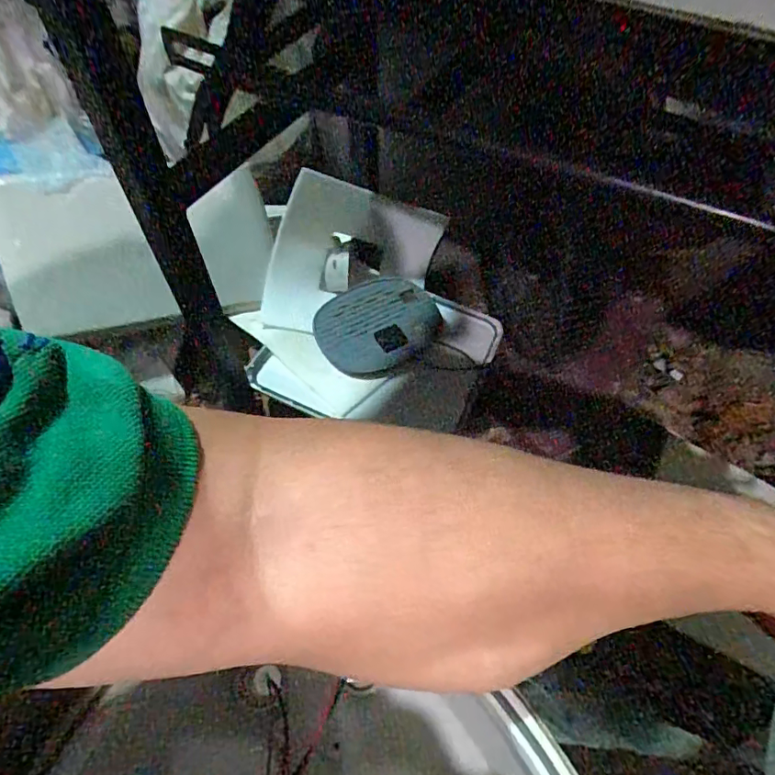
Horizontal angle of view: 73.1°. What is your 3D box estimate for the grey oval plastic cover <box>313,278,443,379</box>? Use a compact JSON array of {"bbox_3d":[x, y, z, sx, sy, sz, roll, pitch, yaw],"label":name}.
[{"bbox_3d":[-0.013,-0.096,0.823,0.192,0.026,0.145,-34,79,-20],"label":"grey oval plastic cover"}]

